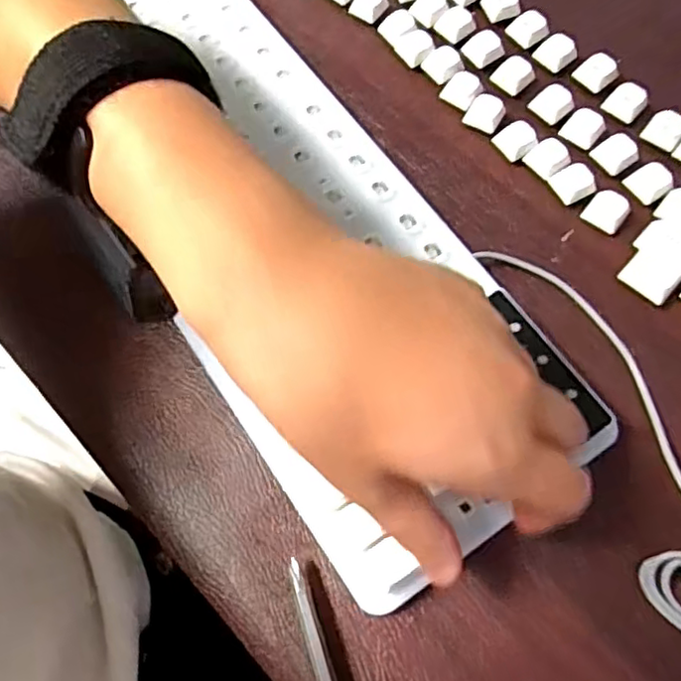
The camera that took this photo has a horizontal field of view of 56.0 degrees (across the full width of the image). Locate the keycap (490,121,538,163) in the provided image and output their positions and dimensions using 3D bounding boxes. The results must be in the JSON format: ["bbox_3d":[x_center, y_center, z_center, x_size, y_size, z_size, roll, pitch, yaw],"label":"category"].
[{"bbox_3d":[0.091,-0.103,0.330,0.018,0.010,0.019,-35,71,-10],"label":"keycap"}]

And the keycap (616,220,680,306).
[{"bbox_3d":[0.150,-0.037,0.303,0.027,0.009,0.037,39,75,16],"label":"keycap"}]

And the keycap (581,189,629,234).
[{"bbox_3d":[0.130,-0.063,0.313,0.019,0.012,0.017,39,75,16],"label":"keycap"}]

